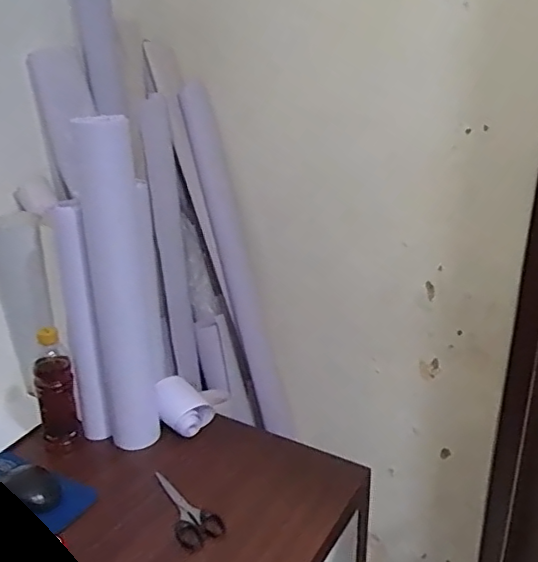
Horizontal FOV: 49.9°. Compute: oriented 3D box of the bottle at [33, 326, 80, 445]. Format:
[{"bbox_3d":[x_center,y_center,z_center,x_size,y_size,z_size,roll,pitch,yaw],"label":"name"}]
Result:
[{"bbox_3d":[-0.319,0.152,0.861,0.052,0.185,0.046,-13,24,-30],"label":"bottle"}]

